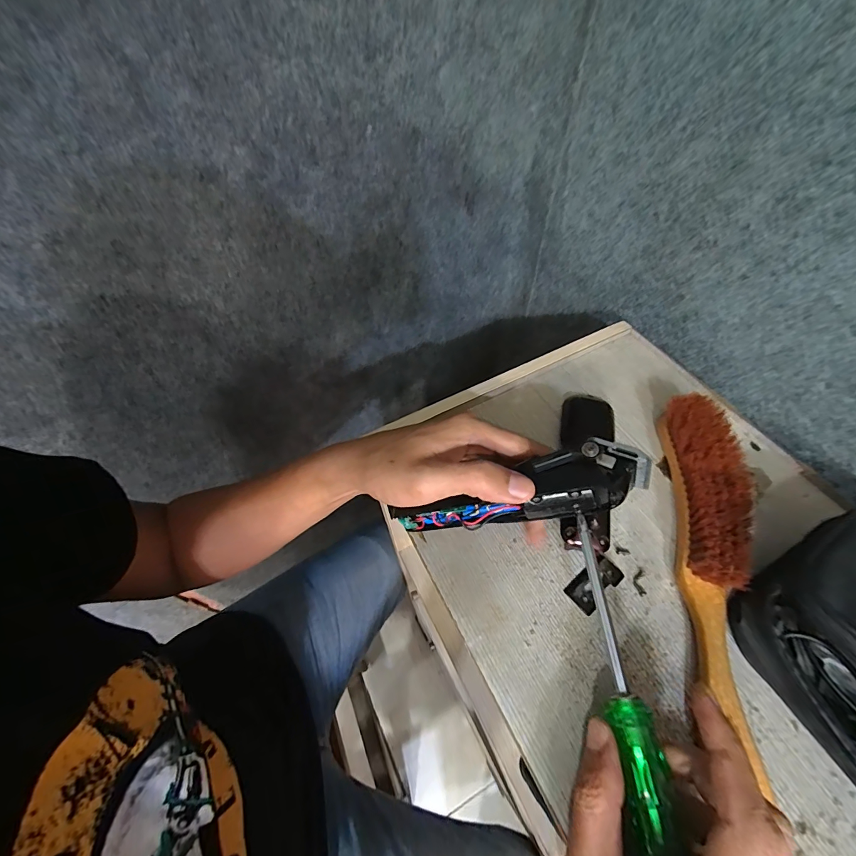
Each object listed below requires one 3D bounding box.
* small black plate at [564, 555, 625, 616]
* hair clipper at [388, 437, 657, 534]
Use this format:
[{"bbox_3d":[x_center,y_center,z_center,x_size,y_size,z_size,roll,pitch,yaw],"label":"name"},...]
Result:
[{"bbox_3d":[0.117,0.108,0.276,0.040,0.004,0.022,-34,61,-21],"label":"small black plate"},{"bbox_3d":[0.057,0.048,0.265,0.164,0.053,0.028,-20,51,18],"label":"hair clipper"}]

